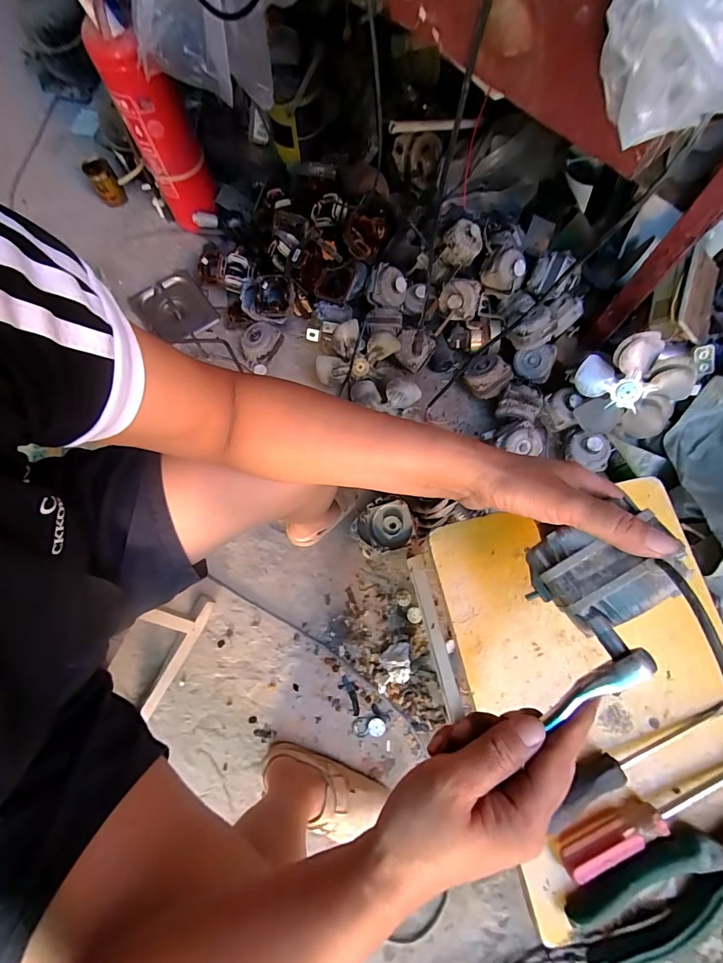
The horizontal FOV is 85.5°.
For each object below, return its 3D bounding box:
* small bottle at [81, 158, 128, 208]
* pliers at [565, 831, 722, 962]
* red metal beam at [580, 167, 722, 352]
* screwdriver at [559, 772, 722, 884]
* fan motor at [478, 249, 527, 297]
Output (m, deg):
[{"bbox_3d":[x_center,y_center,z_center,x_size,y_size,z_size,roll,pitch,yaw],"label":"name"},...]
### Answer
[{"bbox_3d":[-0.653,-0.760,1.005,0.062,0.104,0.056,-33,76,-9],"label":"small bottle"},{"bbox_3d":[0.262,0.310,0.302,0.205,0.021,0.058,-17,74,-5],"label":"pliers"},{"bbox_3d":[0.501,-0.375,0.638,0.048,0.460,0.049,-37,77,-10],"label":"red metal beam"},{"bbox_3d":[0.244,0.270,0.314,0.178,0.022,0.026,-24,75,-7],"label":"screwdriver"},{"bbox_3d":[0.307,-0.458,0.853,0.090,0.067,0.077,16,74,5],"label":"fan motor"}]

